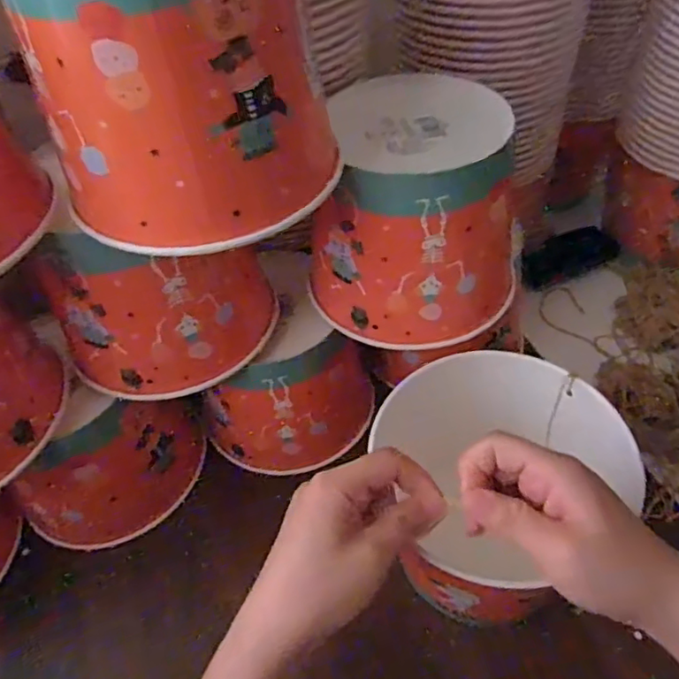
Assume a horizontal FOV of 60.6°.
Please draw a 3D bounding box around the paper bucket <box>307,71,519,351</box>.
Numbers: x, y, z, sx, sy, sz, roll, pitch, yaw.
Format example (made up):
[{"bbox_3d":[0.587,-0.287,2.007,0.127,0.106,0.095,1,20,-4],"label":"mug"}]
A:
[{"bbox_3d":[0.058,-0.092,0.417,0.138,0.131,0.147,8,50,13],"label":"paper bucket"}]

